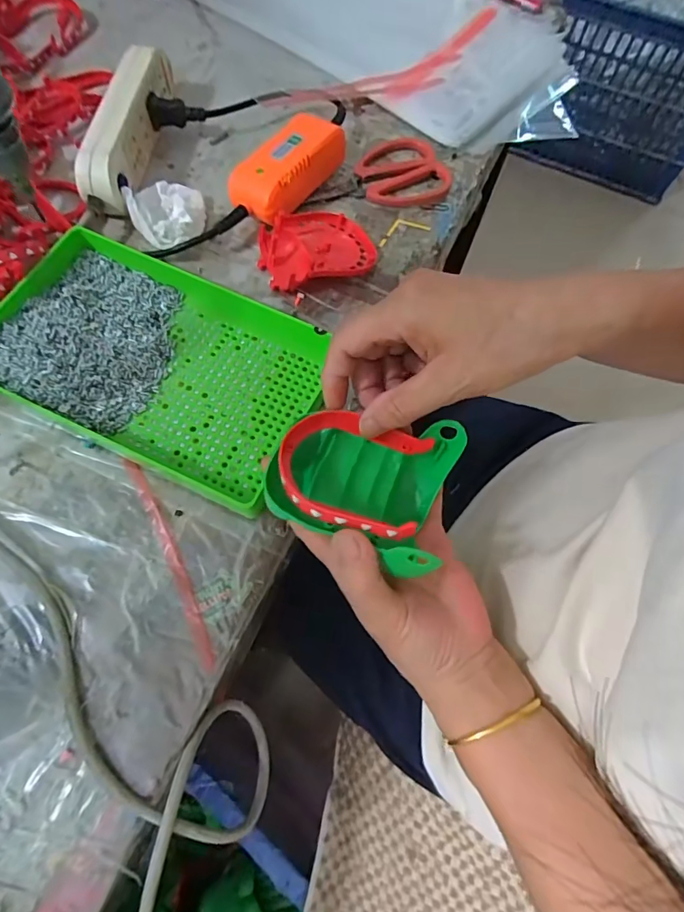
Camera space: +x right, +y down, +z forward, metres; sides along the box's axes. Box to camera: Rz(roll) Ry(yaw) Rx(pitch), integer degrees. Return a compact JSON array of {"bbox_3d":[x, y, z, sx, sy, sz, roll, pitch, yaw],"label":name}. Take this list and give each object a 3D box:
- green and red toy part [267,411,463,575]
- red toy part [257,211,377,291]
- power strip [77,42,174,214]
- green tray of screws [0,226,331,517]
[{"bbox_3d":[0.013,0.010,0.264,0.091,0.058,0.086,24,68,7],"label":"green and red toy part"},{"bbox_3d":[-0.022,-0.185,0.415,0.099,0.027,0.080,-22,72,-12],"label":"red toy part"},{"bbox_3d":[-0.194,-0.297,0.429,0.031,0.058,0.177,7,68,-1],"label":"power strip"},{"bbox_3d":[-0.139,-0.071,0.356,0.242,0.037,0.148,24,69,6],"label":"green tray of screws"}]

